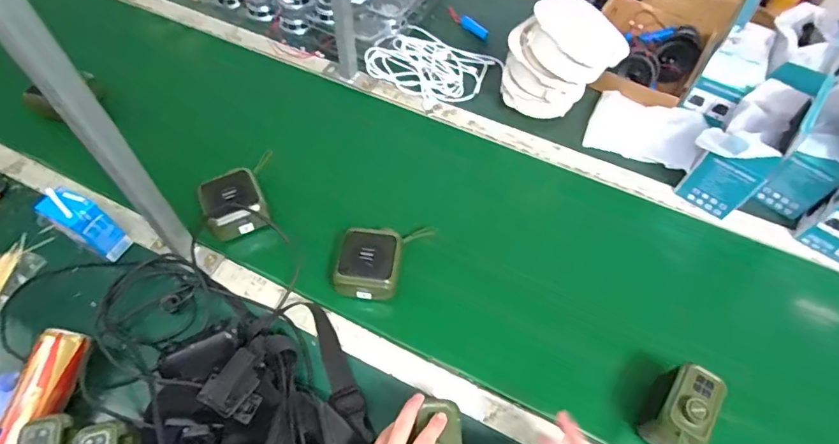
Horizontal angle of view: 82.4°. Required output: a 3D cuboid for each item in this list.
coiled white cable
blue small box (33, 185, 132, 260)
[{"bbox_3d":[0.021,-0.307,0.924,0.218,0.020,0.179,34,63,18],"label":"coiled white cable"},{"bbox_3d":[-0.465,0.006,0.672,0.058,0.122,0.050,27,61,14],"label":"blue small box"}]

